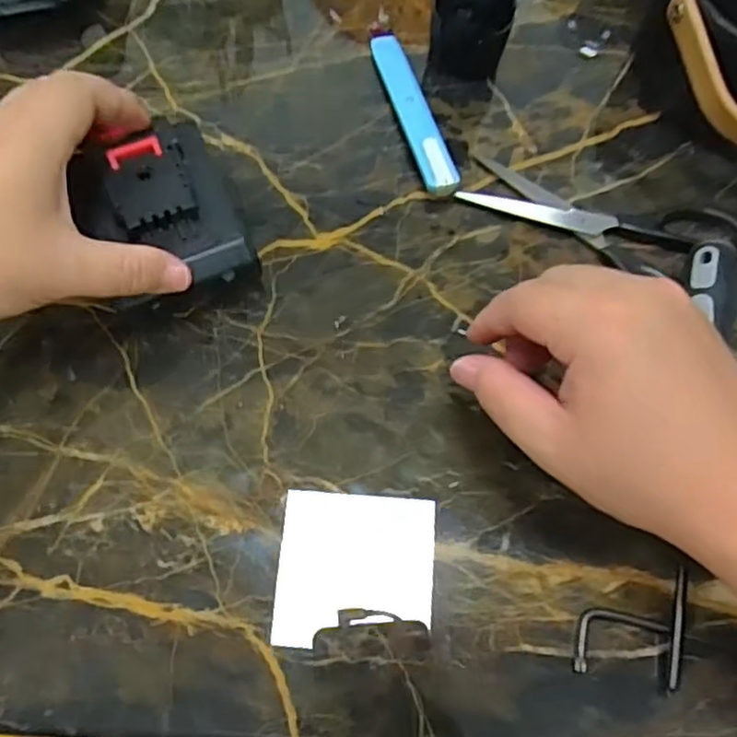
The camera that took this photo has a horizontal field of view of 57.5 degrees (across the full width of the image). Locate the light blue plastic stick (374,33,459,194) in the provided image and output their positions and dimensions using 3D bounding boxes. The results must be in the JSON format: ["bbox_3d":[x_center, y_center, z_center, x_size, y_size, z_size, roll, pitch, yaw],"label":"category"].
[{"bbox_3d":[0.025,-0.151,0.397,0.018,0.015,0.124,-14,67,-10],"label":"light blue plastic stick"}]

